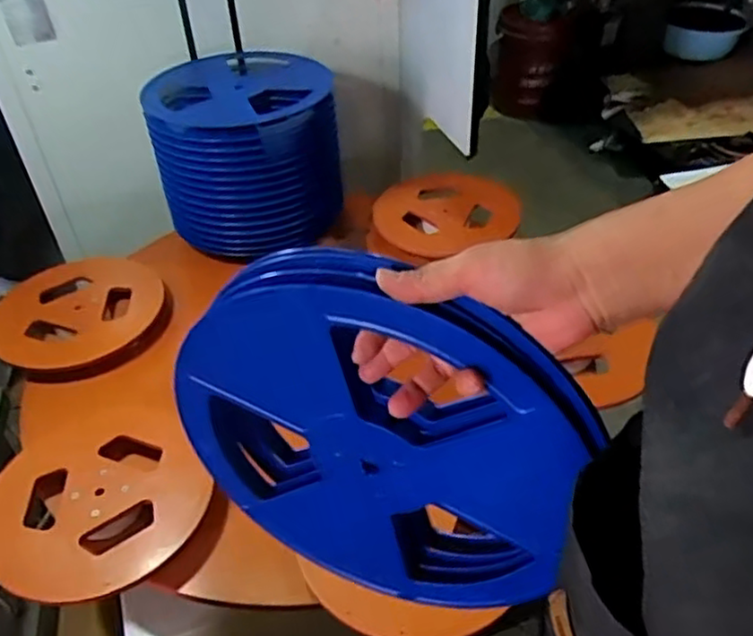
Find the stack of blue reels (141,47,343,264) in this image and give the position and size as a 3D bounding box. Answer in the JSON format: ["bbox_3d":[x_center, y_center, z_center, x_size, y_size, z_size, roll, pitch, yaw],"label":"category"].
[{"bbox_3d":[-0.230,-0.311,1.258,0.307,0.239,0.303,-6,42,-4],"label":"stack of blue reels"}]

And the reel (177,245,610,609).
[{"bbox_3d":[-0.003,0.093,0.501,0.289,0.296,0.045,14,44,17],"label":"reel"}]

